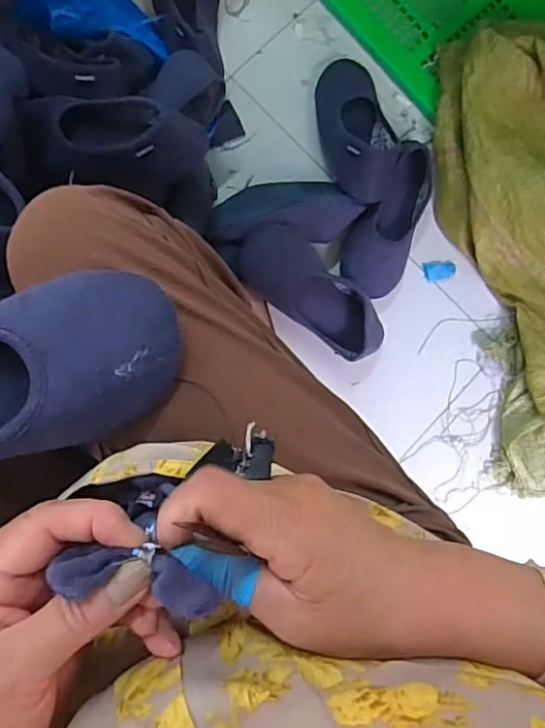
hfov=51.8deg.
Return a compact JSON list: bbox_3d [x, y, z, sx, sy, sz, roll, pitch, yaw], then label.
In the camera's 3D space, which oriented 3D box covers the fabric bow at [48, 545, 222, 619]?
[{"bbox_3d":[-0.054,0.084,0.224,0.066,0.023,0.018,9,84,6],"label":"fabric bow"}]

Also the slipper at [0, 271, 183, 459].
[{"bbox_3d":[-0.161,0.012,0.312,0.220,0.061,0.094,-20,89,-9],"label":"slipper"}]

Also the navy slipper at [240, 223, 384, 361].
[{"bbox_3d":[0.064,-0.095,0.787,0.256,0.060,0.093,37,82,-22],"label":"navy slipper"}]

